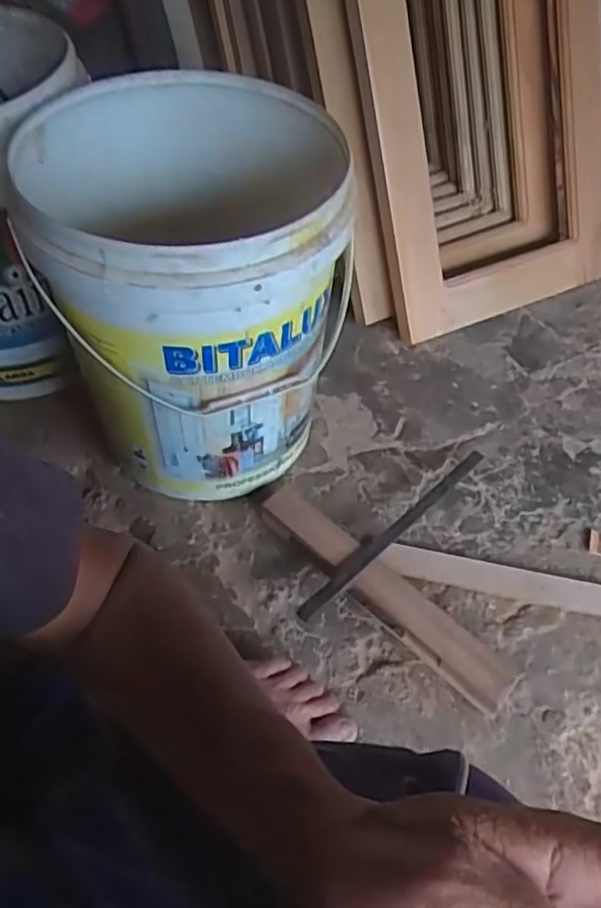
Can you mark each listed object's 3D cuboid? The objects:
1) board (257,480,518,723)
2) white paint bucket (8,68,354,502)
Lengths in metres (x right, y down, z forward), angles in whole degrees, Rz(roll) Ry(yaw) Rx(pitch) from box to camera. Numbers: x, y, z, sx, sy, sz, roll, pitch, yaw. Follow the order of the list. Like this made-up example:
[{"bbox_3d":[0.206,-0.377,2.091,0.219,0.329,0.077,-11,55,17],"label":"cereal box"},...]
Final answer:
[{"bbox_3d":[0.083,0.149,0.714,0.326,0.042,0.049,39,62,24],"label":"board"},{"bbox_3d":[-0.102,-0.156,0.729,0.294,0.373,0.299,-4,54,-4],"label":"white paint bucket"}]

